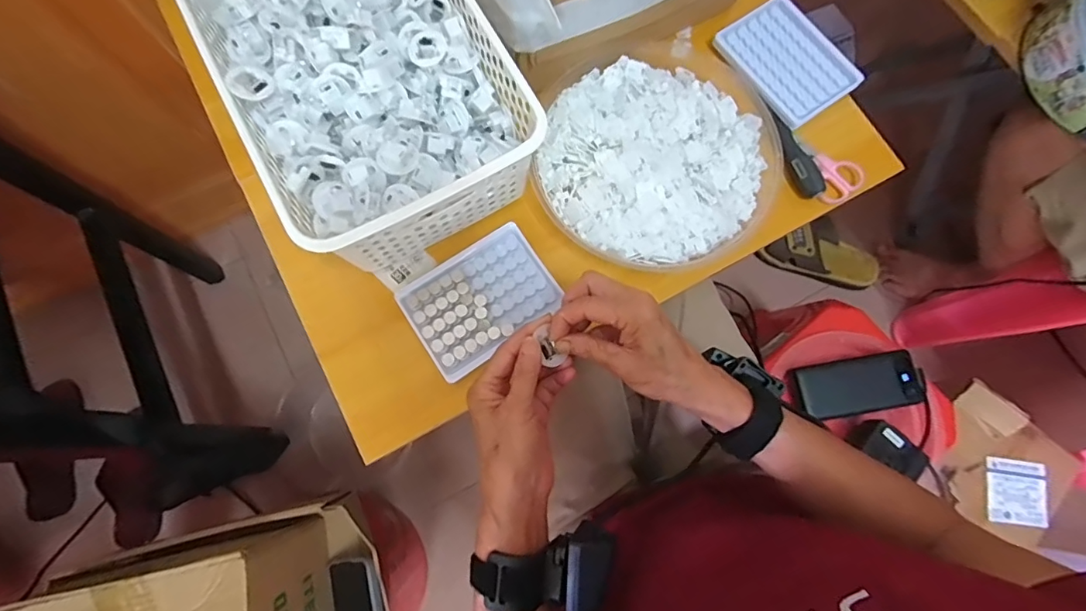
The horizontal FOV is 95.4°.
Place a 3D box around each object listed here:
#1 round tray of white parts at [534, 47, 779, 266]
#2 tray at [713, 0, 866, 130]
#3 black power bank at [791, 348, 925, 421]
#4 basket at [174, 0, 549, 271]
[{"bbox_3d":[0.111,-0.155,0.488,0.233,0.036,0.251,15,77,2],"label":"round tray of white parts"},{"bbox_3d":[0.257,-0.260,0.521,0.105,0.010,0.134,-33,80,-8],"label":"tray"},{"bbox_3d":[0.423,0.107,0.667,0.161,0.026,0.071,-9,78,-4],"label":"black power bank"},{"bbox_3d":[-0.156,-0.201,0.436,0.206,0.095,0.301,-29,80,-8],"label":"basket"}]

